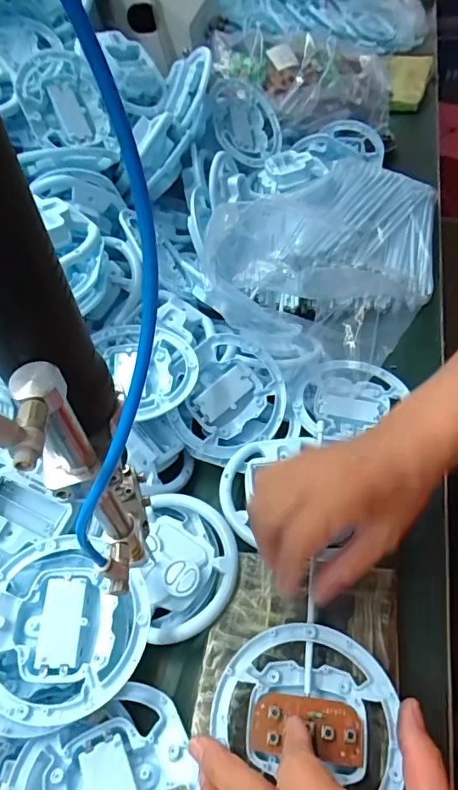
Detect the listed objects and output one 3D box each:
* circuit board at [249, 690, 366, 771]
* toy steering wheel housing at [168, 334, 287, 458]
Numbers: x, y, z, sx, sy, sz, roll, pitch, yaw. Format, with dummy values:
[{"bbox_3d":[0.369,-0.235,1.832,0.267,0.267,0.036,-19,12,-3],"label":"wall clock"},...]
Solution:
[{"bbox_3d":[0.044,0.186,0.278,0.060,0.007,0.029,2,51,12],"label":"circuit board"},{"bbox_3d":[-0.001,0.006,0.436,0.091,0.028,0.104,35,75,-9],"label":"toy steering wheel housing"}]

